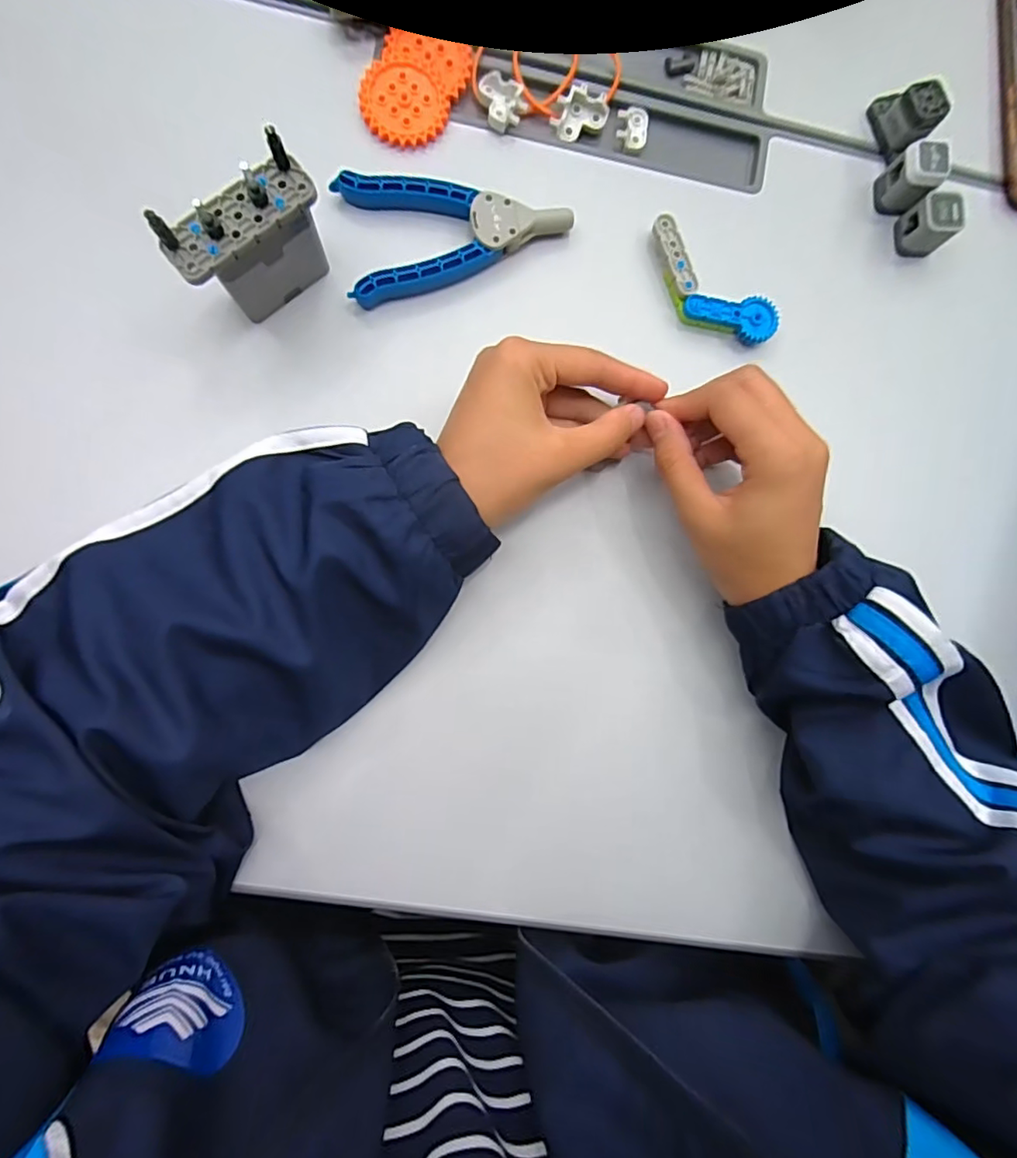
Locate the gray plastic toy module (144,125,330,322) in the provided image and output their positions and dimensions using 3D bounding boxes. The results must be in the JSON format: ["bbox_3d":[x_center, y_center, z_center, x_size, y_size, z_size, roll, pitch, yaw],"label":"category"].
[{"bbox_3d":[-0.125,-0.165,0.272,0.072,0.069,0.023,-44,91,-6],"label":"gray plastic toy module"}]

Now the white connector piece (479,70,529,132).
[{"bbox_3d":[-0.003,-0.282,0.320,0.024,0.007,0.034,-17,89,-6],"label":"white connector piece"}]

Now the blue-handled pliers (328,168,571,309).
[{"bbox_3d":[-0.028,-0.198,0.311,0.125,0.017,0.067,-11,88,-5],"label":"blue-handled pliers"}]

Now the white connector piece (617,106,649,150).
[{"bbox_3d":[0.076,-0.276,0.333,0.018,0.005,0.023,5,87,-5],"label":"white connector piece"}]

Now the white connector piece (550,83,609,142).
[{"bbox_3d":[0.043,-0.277,0.324,0.026,0.010,0.030,34,85,-2],"label":"white connector piece"}]

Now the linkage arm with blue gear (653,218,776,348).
[{"bbox_3d":[0.116,-0.170,0.325,0.092,0.015,0.035,38,85,-2],"label":"linkage arm with blue gear"}]

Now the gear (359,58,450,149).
[{"bbox_3d":[-0.060,-0.272,0.312,0.048,0.005,0.045,0,87,-5],"label":"gear"}]

